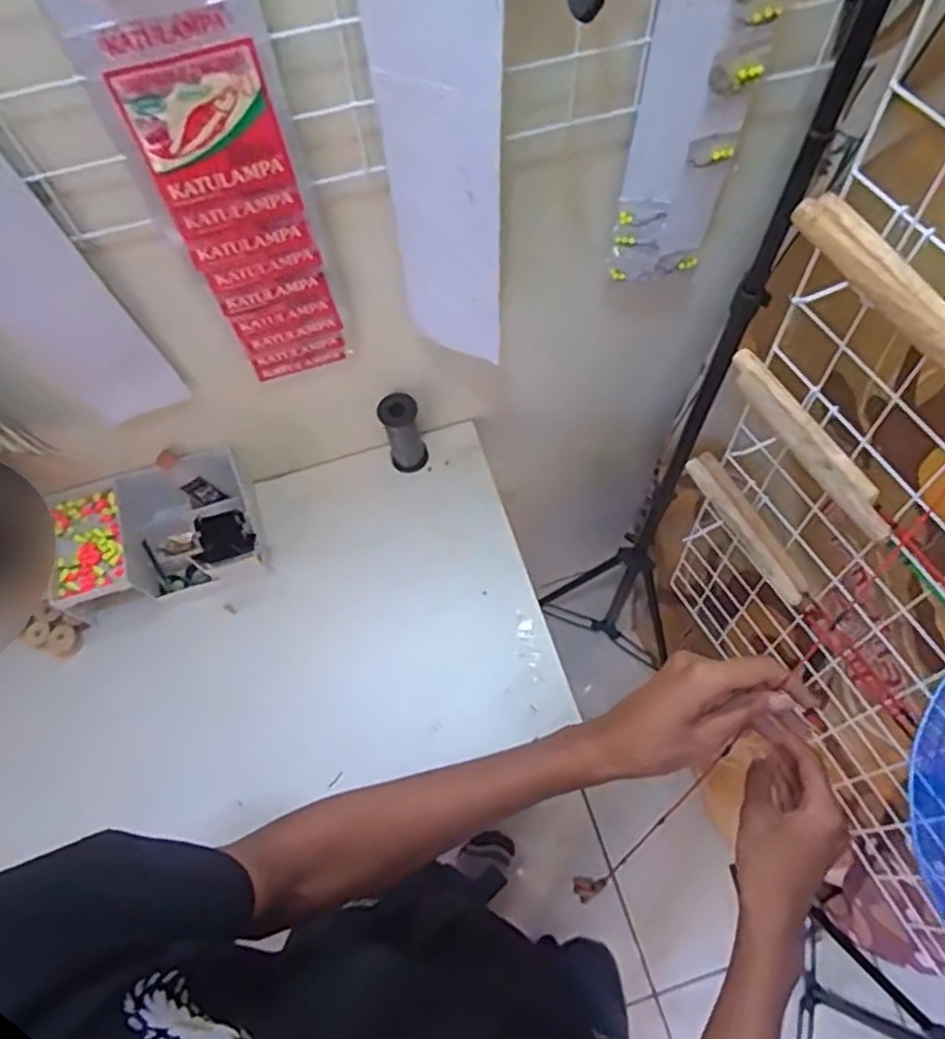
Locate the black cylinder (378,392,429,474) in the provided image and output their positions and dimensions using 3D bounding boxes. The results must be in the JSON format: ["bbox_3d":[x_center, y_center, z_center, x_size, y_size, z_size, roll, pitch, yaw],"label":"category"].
[{"bbox_3d":[-0.089,-0.112,0.919,0.050,0.114,0.052,-12,65,-2],"label":"black cylinder"}]

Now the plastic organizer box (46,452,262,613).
[{"bbox_3d":[-0.384,0.021,0.876,0.232,0.102,0.147,-15,65,-3],"label":"plastic organizer box"}]

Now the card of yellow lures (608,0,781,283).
[{"bbox_3d":[0.189,-0.354,0.590,0.097,0.397,0.017,-3,64,-1],"label":"card of yellow lures"}]

